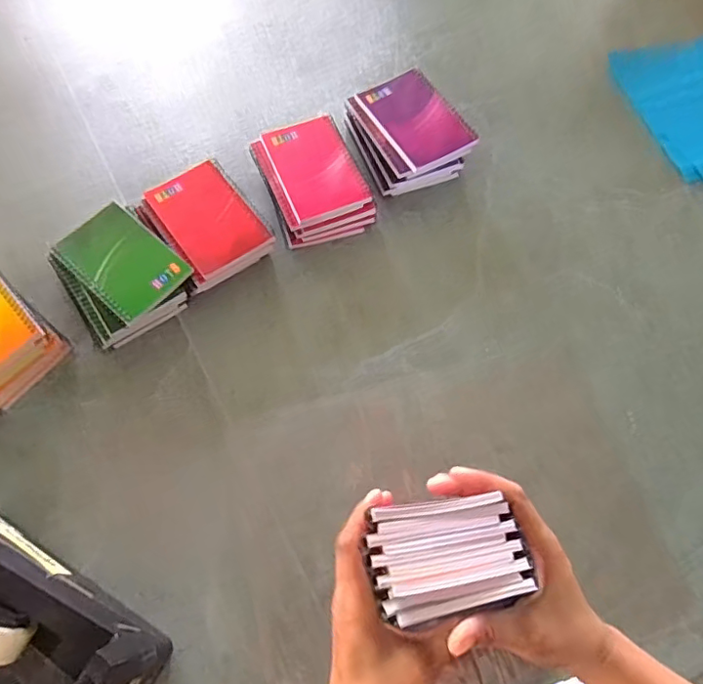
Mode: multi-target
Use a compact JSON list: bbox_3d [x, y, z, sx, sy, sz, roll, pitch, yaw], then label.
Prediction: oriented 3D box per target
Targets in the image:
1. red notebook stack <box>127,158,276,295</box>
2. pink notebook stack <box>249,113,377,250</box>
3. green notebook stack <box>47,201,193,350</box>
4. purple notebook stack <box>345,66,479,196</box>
[{"bbox_3d":[-0.149,-0.117,0.567,0.099,0.039,0.131,-33,66,-12],"label":"red notebook stack"},{"bbox_3d":[-0.041,-0.171,0.586,0.096,0.041,0.138,-22,64,-7],"label":"pink notebook stack"},{"bbox_3d":[-0.230,-0.067,0.546,0.107,0.041,0.137,-37,67,-14],"label":"green notebook stack"},{"bbox_3d":[0.063,-0.231,0.608,0.110,0.044,0.132,-21,64,-7],"label":"purple notebook stack"}]

